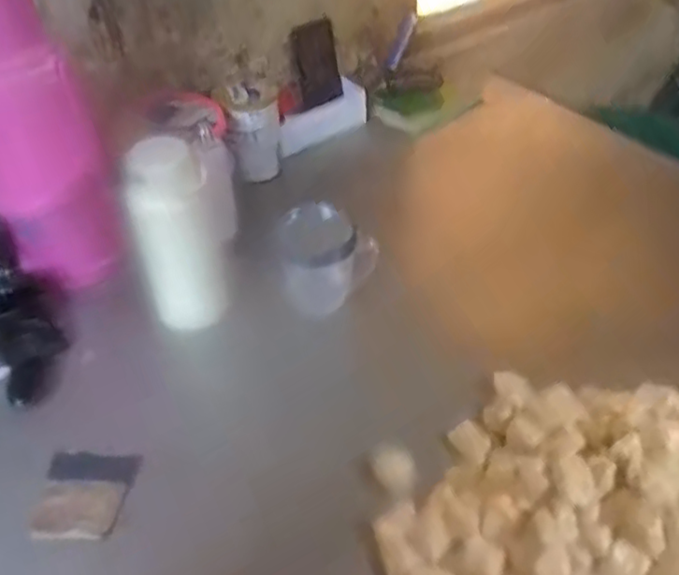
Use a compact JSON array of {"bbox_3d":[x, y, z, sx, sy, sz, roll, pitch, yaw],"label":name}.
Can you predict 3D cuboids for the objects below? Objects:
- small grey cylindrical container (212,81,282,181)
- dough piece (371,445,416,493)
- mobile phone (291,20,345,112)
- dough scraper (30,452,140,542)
[{"bbox_3d":[-0.139,-0.237,1.049,0.090,0.140,0.099,-3,43,-1],"label":"small grey cylindrical container"},{"bbox_3d":[0.051,0.174,0.638,0.038,0.029,0.034,33,53,32],"label":"dough piece"},{"bbox_3d":[-0.039,-0.405,1.216,0.096,0.150,0.017,-27,43,-21],"label":"mobile phone"},{"bbox_3d":[-0.253,0.202,0.655,0.090,0.022,0.093,1,29,1],"label":"dough scraper"}]

